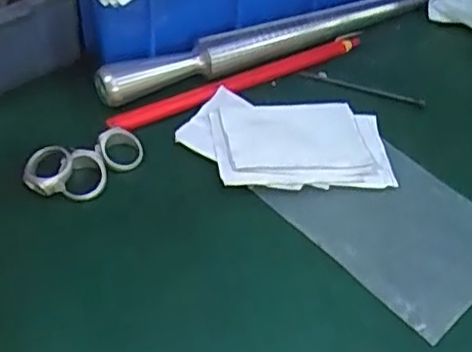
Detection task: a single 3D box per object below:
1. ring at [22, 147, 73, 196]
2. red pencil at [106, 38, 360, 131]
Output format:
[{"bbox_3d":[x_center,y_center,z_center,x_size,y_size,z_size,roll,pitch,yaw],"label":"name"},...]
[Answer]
[{"bbox_3d":[-0.090,-0.001,0.319,0.020,0.019,0.021,3,50,-3],"label":"ring"},{"bbox_3d":[0.003,-0.054,0.371,0.159,0.009,0.014,-21,55,-22],"label":"red pencil"}]

